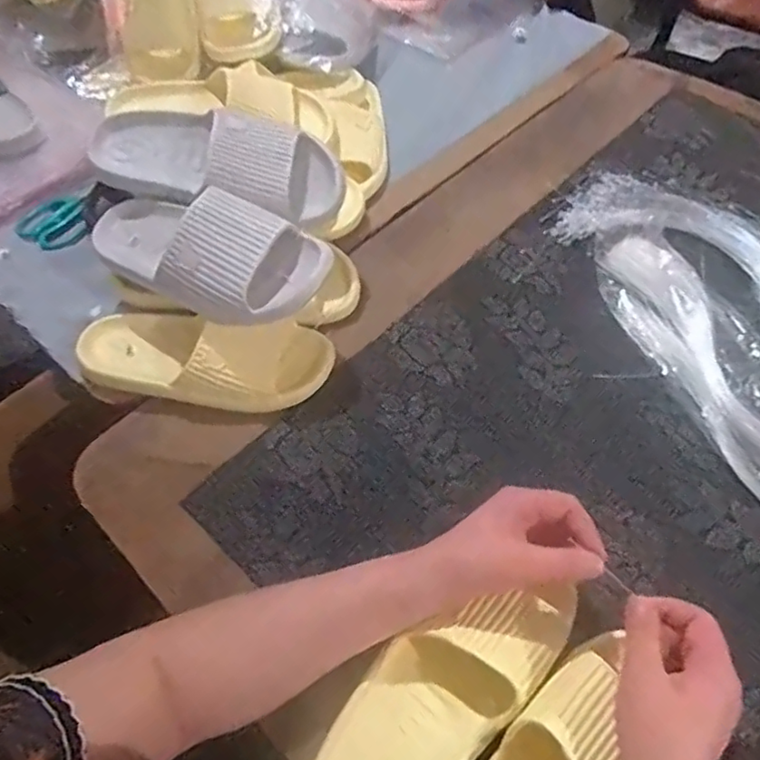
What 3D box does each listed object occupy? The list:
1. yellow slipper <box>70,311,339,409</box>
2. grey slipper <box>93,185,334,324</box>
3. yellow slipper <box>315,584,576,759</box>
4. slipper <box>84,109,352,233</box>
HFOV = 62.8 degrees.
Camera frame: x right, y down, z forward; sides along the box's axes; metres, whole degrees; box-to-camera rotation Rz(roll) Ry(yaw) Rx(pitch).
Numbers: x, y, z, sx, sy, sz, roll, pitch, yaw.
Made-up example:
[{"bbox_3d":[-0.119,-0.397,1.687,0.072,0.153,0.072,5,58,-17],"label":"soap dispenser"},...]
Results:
[{"bbox_3d":[-0.181,-0.031,0.615,0.259,0.065,0.099,6,56,7],"label":"yellow slipper"},{"bbox_3d":[-0.177,-0.123,0.581,0.255,0.089,0.097,20,58,15],"label":"grey slipper"},{"bbox_3d":[0.041,0.218,0.436,0.229,0.067,0.091,-39,62,-22],"label":"yellow slipper"},{"bbox_3d":[-0.178,-0.222,0.637,0.257,0.083,0.113,26,60,19],"label":"slipper"}]

